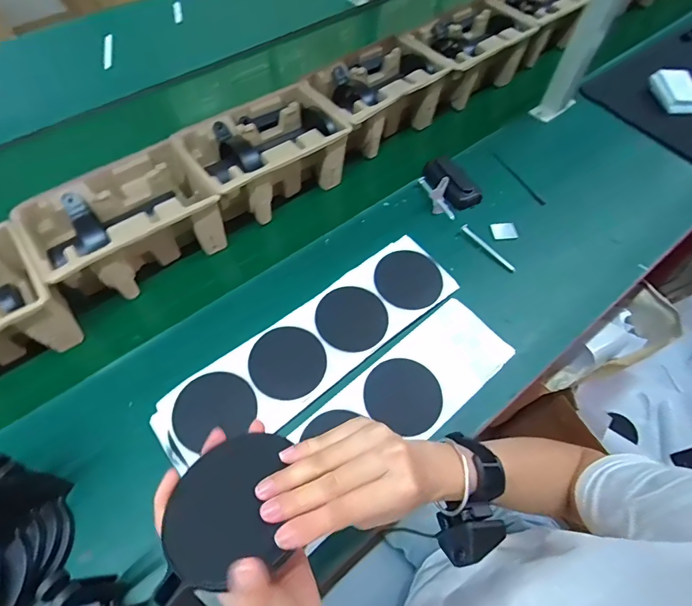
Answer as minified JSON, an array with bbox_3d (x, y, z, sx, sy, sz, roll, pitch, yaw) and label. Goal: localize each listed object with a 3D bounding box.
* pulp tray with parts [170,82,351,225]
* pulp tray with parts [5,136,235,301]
[{"bbox_3d":[-0.123,-0.223,0.629,0.225,0.103,0.145,-34,66,-20],"label":"pulp tray with parts"},{"bbox_3d":[-0.294,-0.102,0.557,0.219,0.098,0.140,-36,66,-20],"label":"pulp tray with parts"}]

